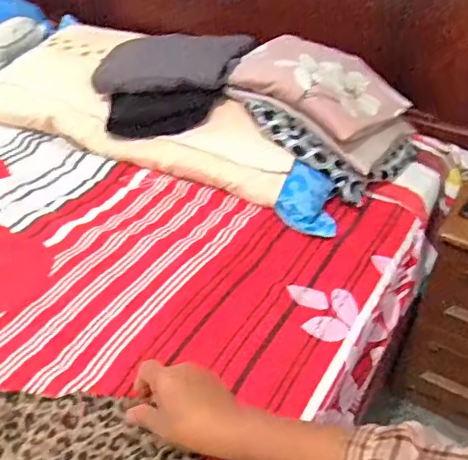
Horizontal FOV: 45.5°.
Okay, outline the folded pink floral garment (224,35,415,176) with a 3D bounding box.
[{"bbox_3d":[0.123,-0.221,0.901,0.290,0.103,0.175,29,46,30],"label":"folded pink floral garment"}]

